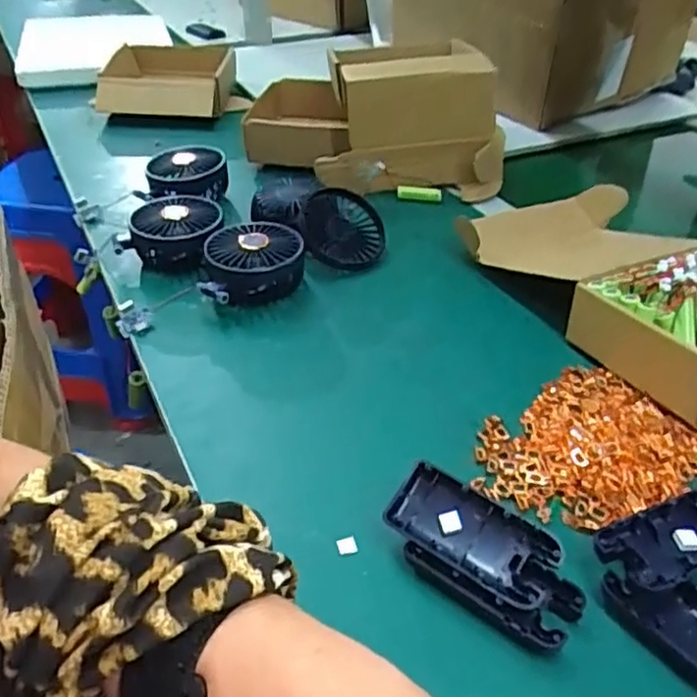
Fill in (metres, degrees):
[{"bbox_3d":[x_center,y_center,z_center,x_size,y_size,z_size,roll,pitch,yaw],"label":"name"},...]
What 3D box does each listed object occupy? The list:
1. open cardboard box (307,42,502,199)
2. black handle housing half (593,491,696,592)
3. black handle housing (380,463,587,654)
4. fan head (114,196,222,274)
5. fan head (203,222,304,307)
[{"bbox_3d":[0.069,-0.247,0.746,0.207,0.134,0.089,-3,39,-3],"label":"open cardboard box"},{"bbox_3d":[0.185,0.112,0.381,0.097,0.023,0.044,-16,42,-20],"label":"black handle housing half"},{"bbox_3d":[0.074,0.113,0.370,0.109,0.034,0.051,27,45,29],"label":"black handle housing"},{"bbox_3d":[-0.167,-0.117,0.655,0.099,0.042,0.085,7,40,9],"label":"fan head"},{"bbox_3d":[-0.085,-0.080,0.607,0.086,0.042,0.083,-10,40,-11],"label":"fan head"}]

